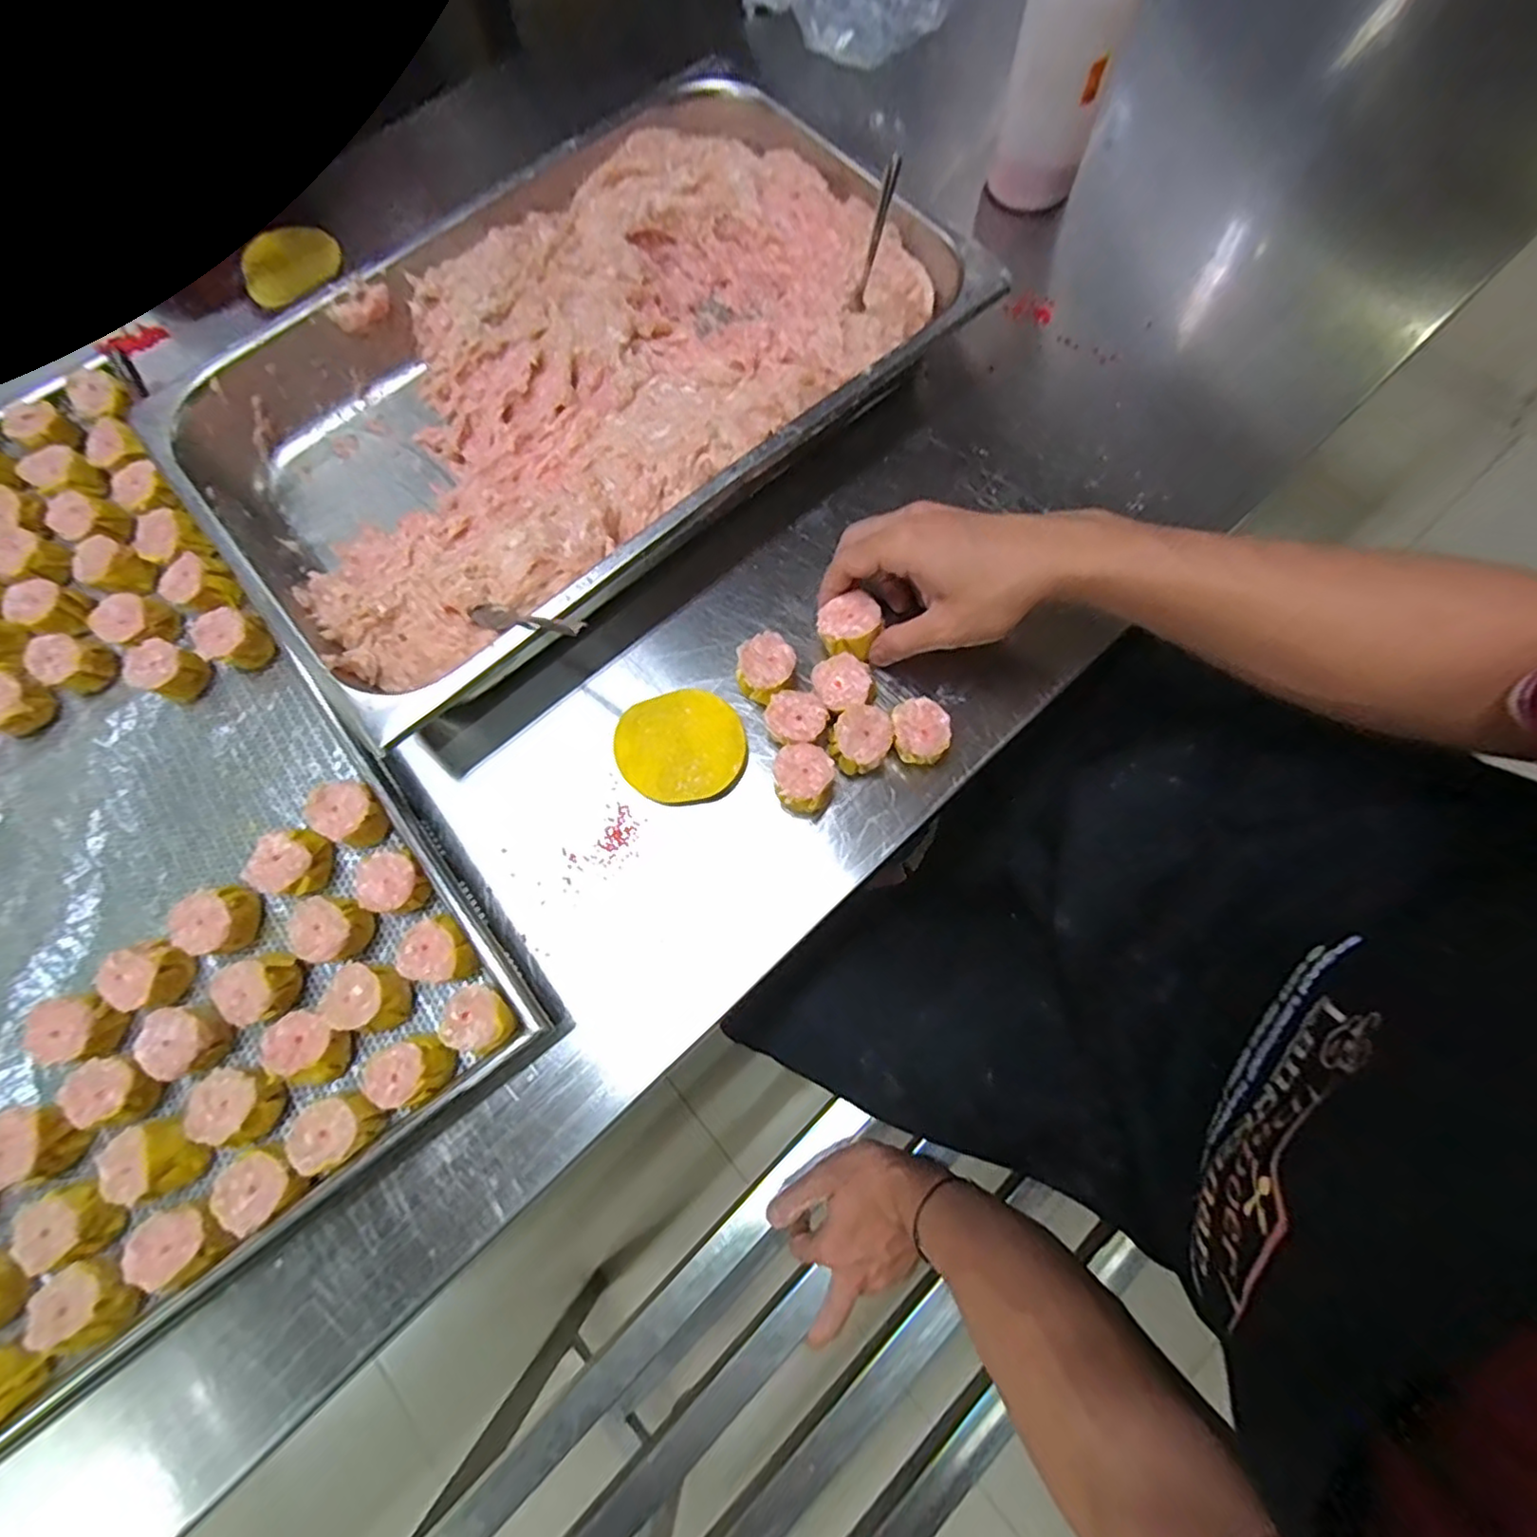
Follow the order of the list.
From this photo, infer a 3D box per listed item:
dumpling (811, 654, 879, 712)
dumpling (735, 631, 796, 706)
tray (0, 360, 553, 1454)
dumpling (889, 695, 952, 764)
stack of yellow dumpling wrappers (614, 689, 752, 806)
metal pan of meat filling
[{"bbox_3d":[0.047,-0.052,0.435,0.036,0.035,0.035,-1,74,2],"label":"dumpling"},{"bbox_3d":[-0.002,-0.062,0.439,0.037,0.034,0.044,8,74,3],"label":"dumpling"},{"bbox_3d":[-0.473,0.036,0.411,0.411,0.038,0.613,-36,76,-8],"label":"tray"},{"bbox_3d":[0.095,-0.021,0.426,0.033,0.034,0.039,-7,74,0],"label":"dumpling"},{"bbox_3d":[-0.056,-0.012,0.437,0.079,0.017,0.075,-19,74,-3],"label":"stack of yellow dumpling wrappers"},{"bbox_3d":[-0.133,-0.280,0.480,0.525,0.059,0.326,-39,76,-9],"label":"metal pan of meat filling"}]

